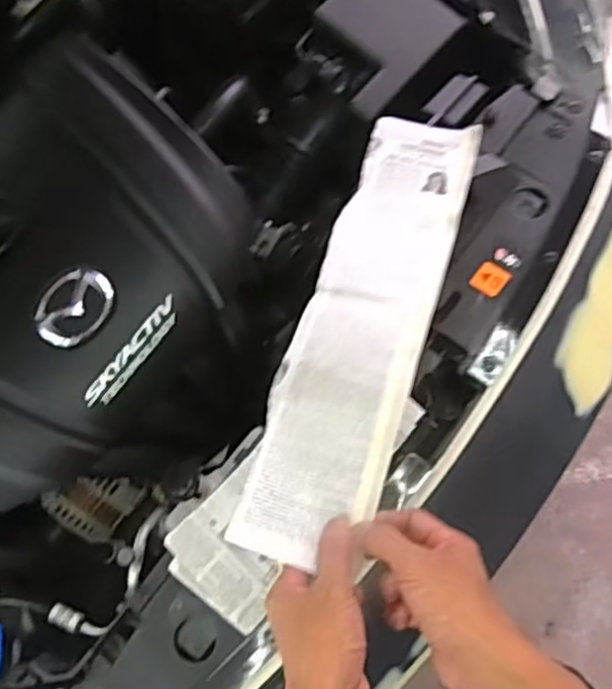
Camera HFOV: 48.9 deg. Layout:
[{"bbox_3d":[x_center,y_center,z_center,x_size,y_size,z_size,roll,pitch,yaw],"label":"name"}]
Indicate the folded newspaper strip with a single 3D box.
[{"bbox_3d":[0.067,-0.048,0.661,0.118,0.031,0.530,15,54,10],"label":"folded newspaper strip"}]

